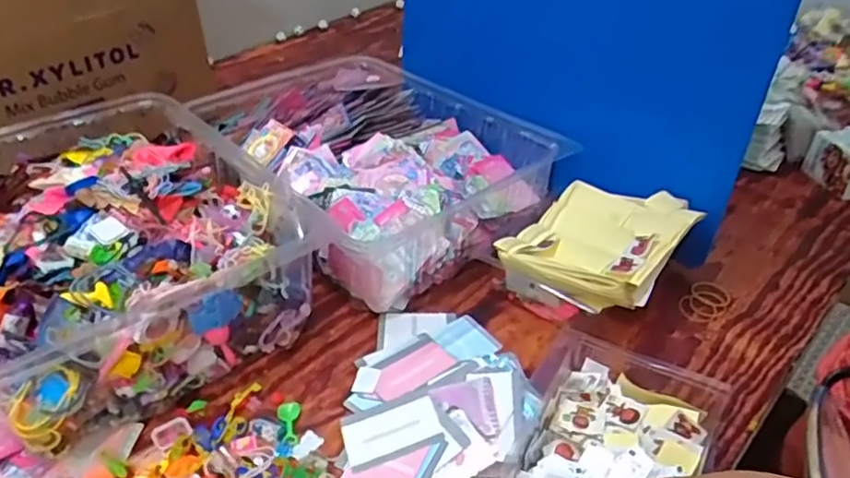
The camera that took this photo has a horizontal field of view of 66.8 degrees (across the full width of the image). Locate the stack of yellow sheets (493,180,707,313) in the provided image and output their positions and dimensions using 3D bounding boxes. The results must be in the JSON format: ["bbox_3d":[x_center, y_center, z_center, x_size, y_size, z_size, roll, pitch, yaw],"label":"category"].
[{"bbox_3d":[0.199,-0.001,0.731,0.192,0.044,0.172,-30,46,-34],"label":"stack of yellow sheets"}]

